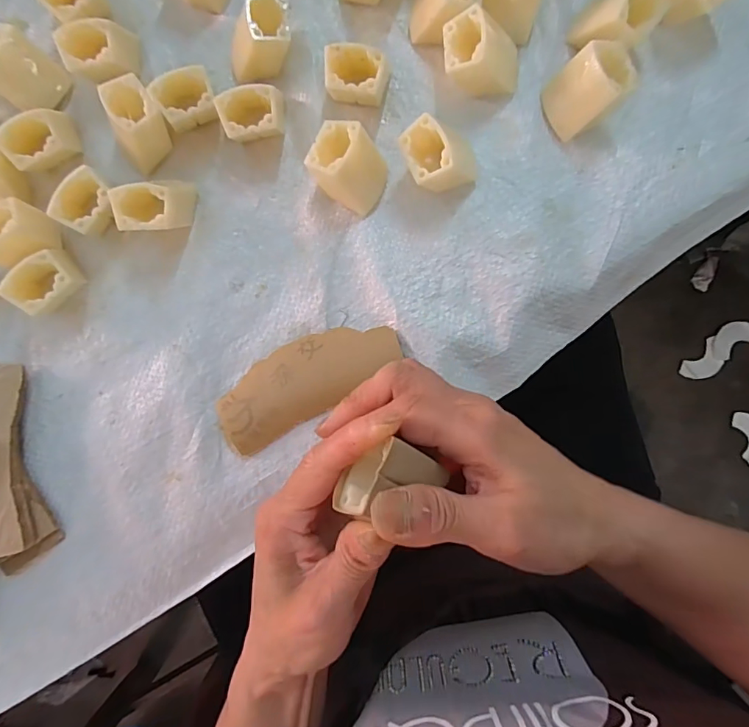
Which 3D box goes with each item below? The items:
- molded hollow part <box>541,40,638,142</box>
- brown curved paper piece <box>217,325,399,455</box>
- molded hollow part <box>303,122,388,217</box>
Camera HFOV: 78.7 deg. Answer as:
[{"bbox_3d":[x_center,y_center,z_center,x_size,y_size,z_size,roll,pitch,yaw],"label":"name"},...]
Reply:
[{"bbox_3d":[0.129,-0.164,0.276,0.024,0.044,0.037,-18,84,-32],"label":"molded hollow part"},{"bbox_3d":[-0.041,0.008,0.276,0.113,0.009,0.046,-31,85,-1],"label":"brown curved paper piece"},{"bbox_3d":[-0.016,-0.117,0.276,0.041,0.034,0.040,30,87,4],"label":"molded hollow part"}]

